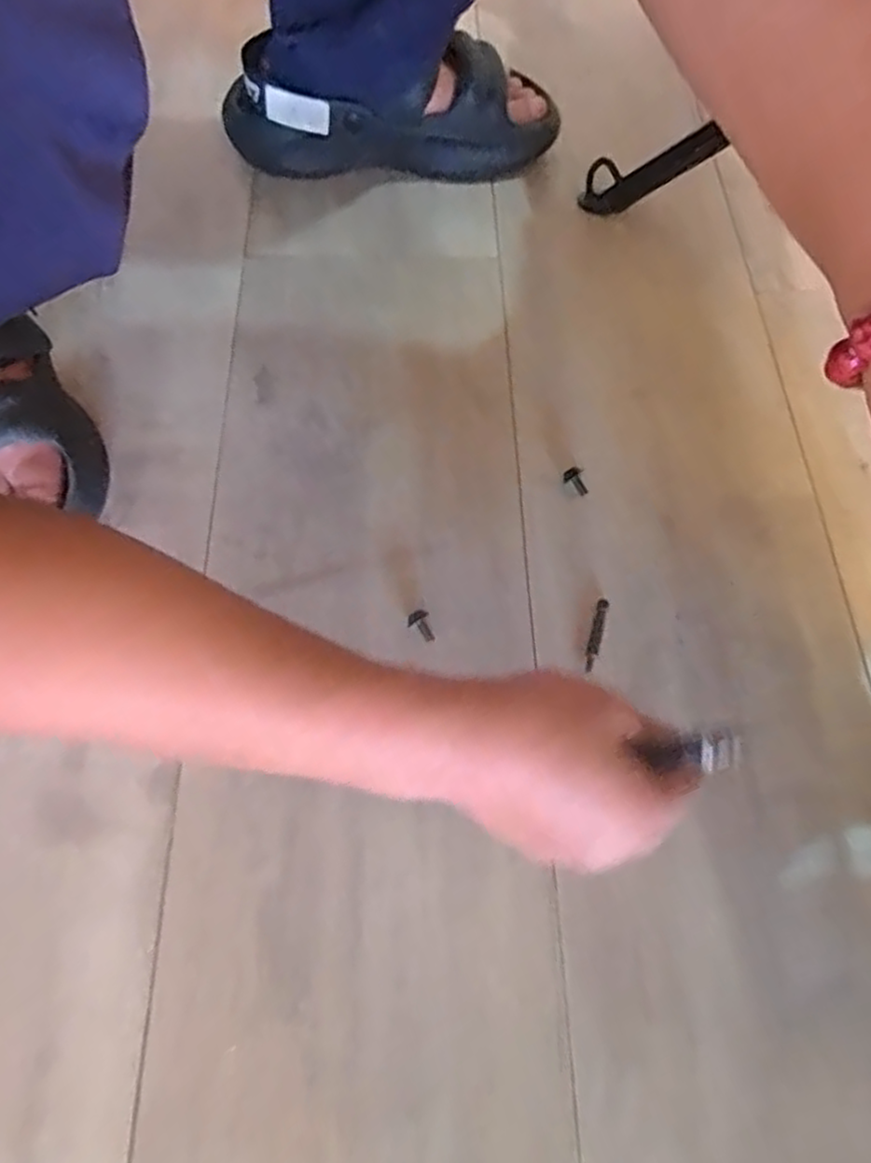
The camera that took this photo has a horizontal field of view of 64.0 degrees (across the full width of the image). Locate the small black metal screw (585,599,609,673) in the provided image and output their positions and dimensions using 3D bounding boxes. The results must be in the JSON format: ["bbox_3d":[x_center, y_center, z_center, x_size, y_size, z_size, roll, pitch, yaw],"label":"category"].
[{"bbox_3d":[0.096,0.032,0.417,0.007,0.004,0.048,17,66,6],"label":"small black metal screw"}]

